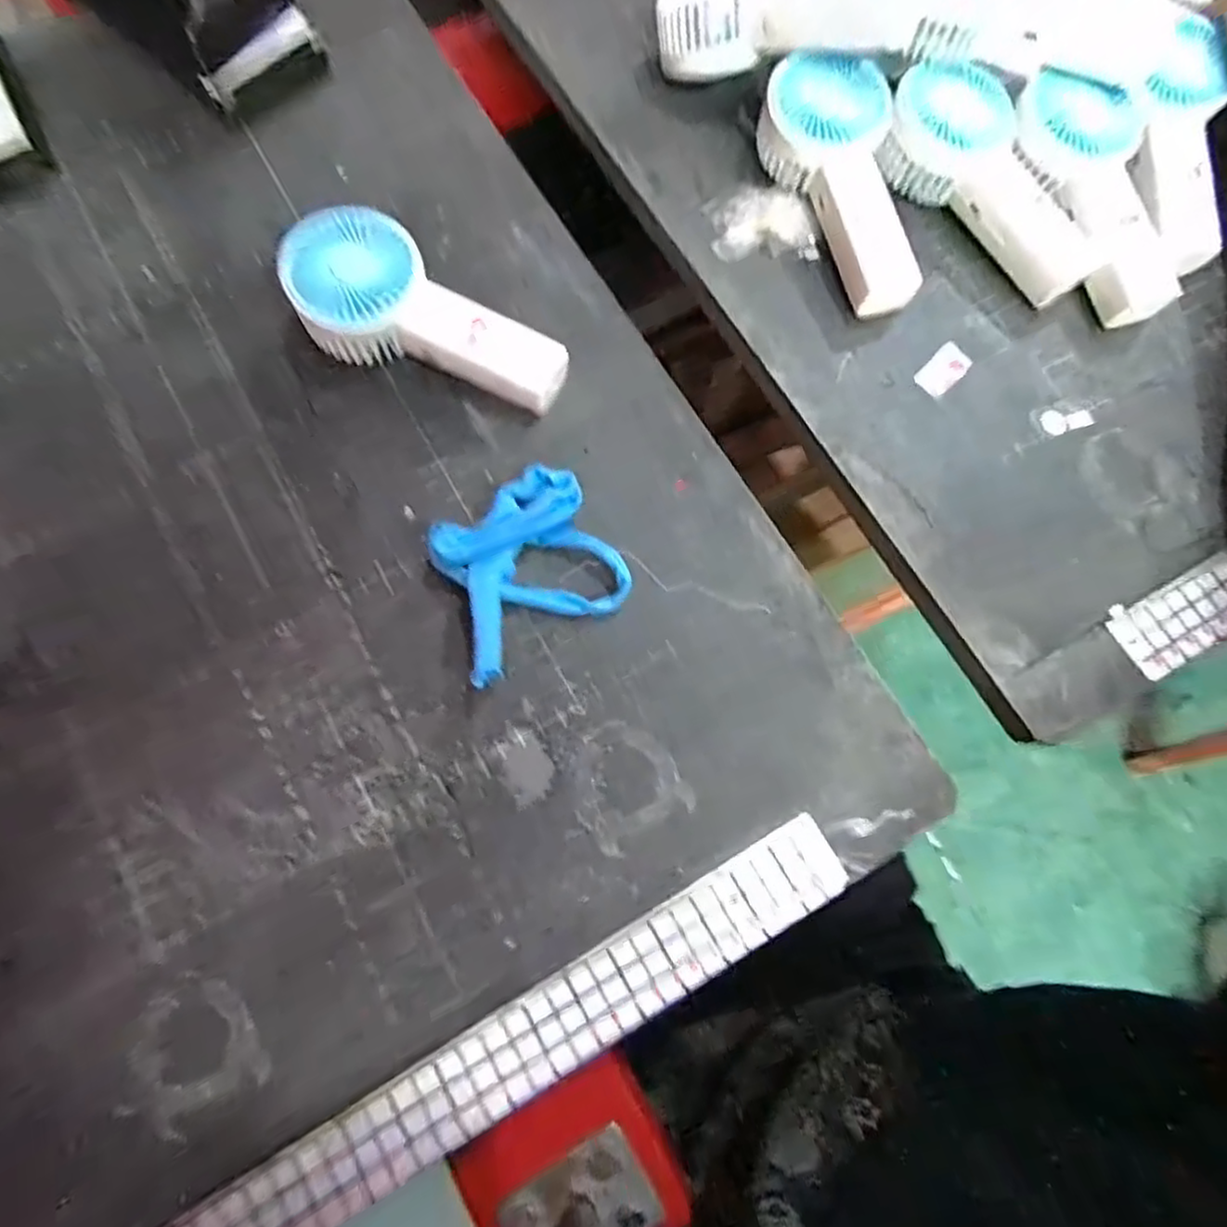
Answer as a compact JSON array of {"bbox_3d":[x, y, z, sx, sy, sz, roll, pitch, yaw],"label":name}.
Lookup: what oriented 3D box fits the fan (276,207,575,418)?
[{"bbox_3d":[-0.089,-0.143,0.336,0.137,0.043,0.065,21,77,4],"label":"fan"}]

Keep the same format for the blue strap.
[{"bbox_3d":[-0.041,-0.021,0.311,0.085,0.028,0.075,-34,79,-9],"label":"blue strap"}]

